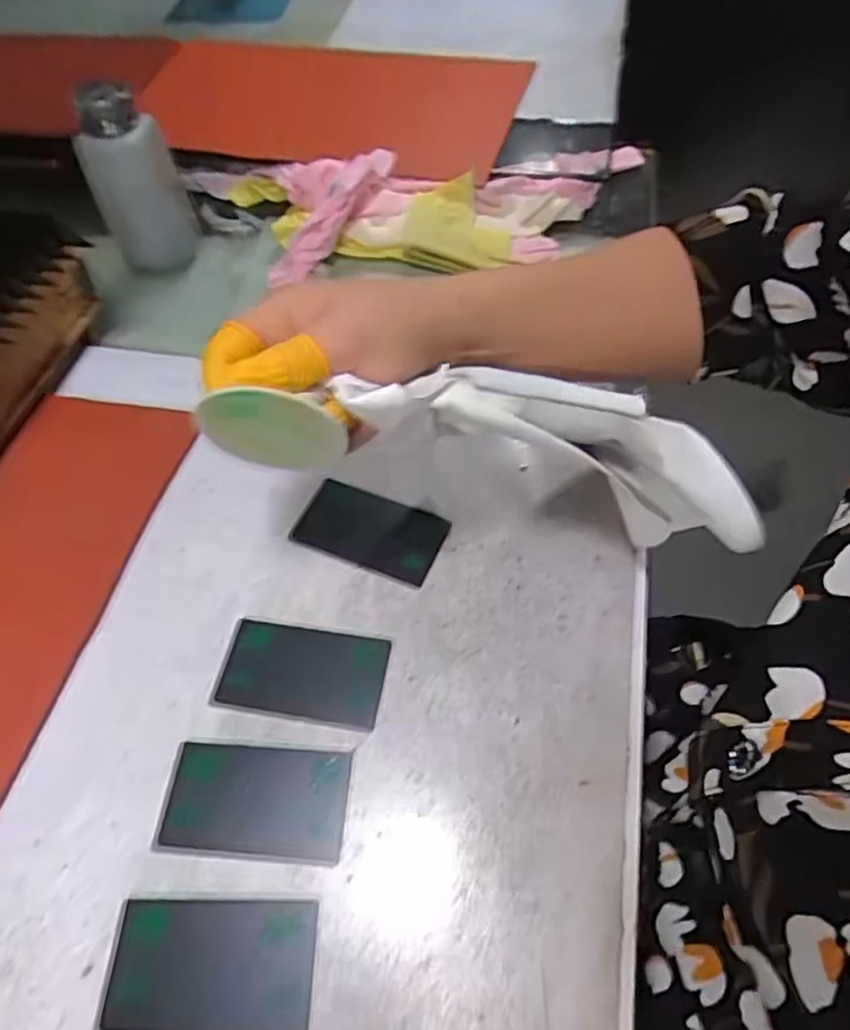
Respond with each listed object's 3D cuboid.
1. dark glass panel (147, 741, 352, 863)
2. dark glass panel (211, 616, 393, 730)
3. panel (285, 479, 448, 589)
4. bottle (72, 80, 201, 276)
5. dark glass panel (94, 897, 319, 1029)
[{"bbox_3d":[-0.080,0.134,0.312,0.086,0.004,0.049,2,56,6],"label":"dark glass panel"},{"bbox_3d":[-0.063,0.081,0.345,0.084,0.004,0.049,7,57,9],"label":"dark glass panel"},{"bbox_3d":[-0.032,0.007,0.388,0.082,0.008,0.048,17,59,16],"label":"panel"},{"bbox_3d":[-0.215,-0.246,0.498,0.064,0.127,0.047,-23,57,-11],"label":"bottle"},{"bbox_3d":[-0.089,0.187,0.275,0.085,0.004,0.049,-1,56,4],"label":"dark glass panel"}]

